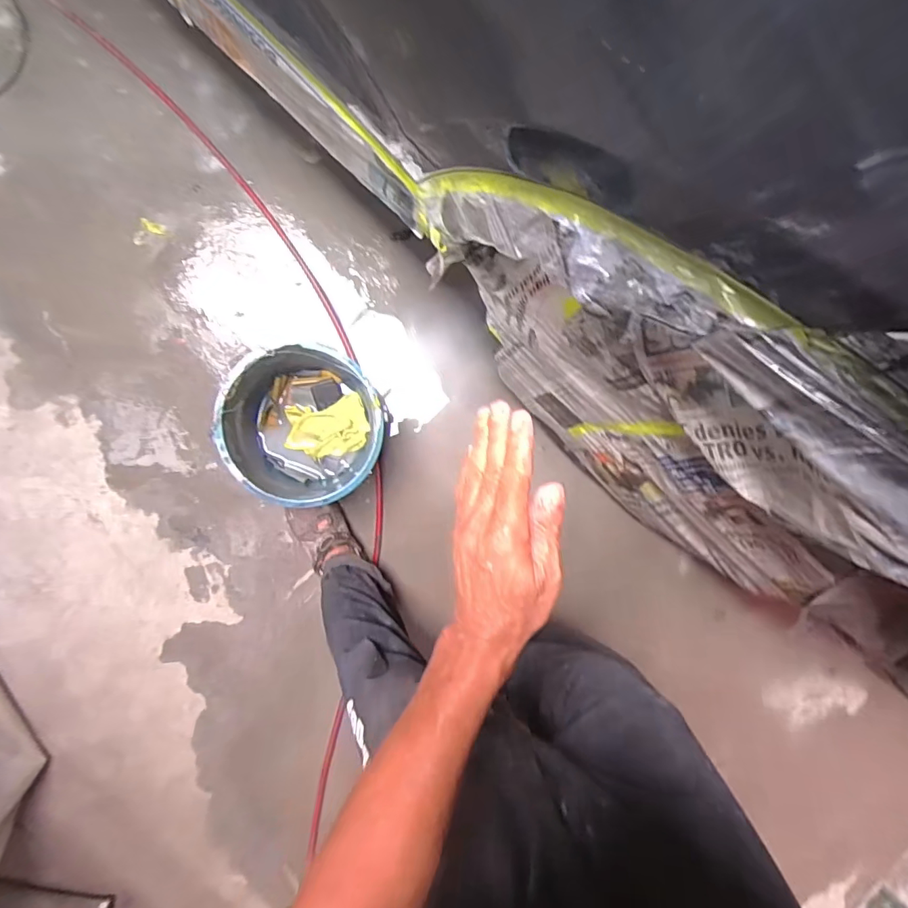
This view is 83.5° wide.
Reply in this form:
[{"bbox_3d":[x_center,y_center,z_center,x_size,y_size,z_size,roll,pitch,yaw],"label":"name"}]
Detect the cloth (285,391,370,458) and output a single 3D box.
[{"bbox_3d":[-0.245,-0.049,0.985,0.154,0.023,0.110,-15,94,-4],"label":"cloth"}]

